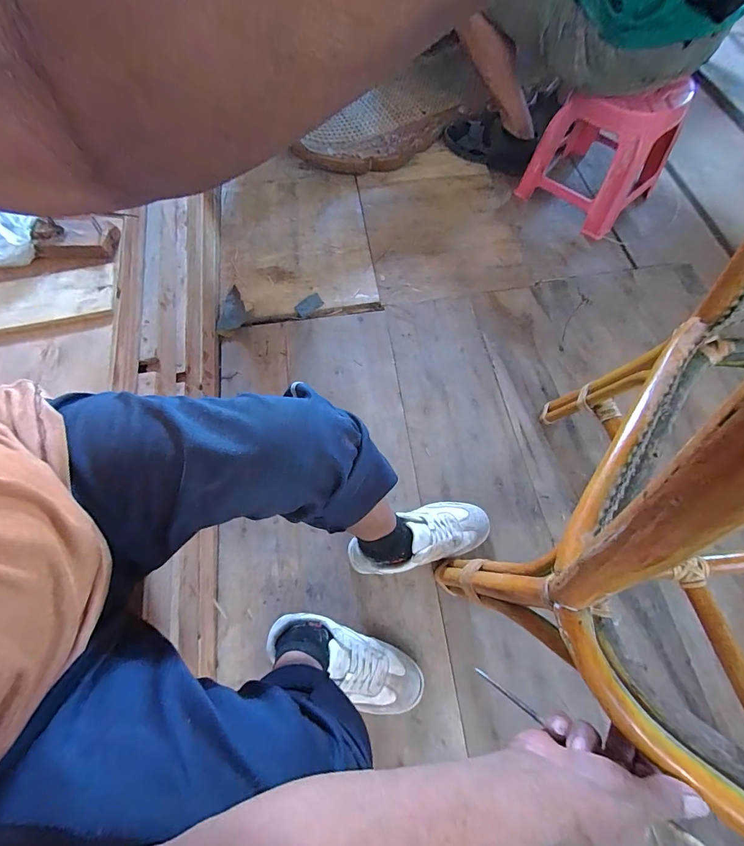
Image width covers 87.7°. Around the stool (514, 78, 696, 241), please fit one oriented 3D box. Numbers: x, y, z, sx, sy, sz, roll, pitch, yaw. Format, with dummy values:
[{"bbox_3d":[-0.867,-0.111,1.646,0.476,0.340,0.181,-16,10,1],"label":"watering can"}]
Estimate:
[{"bbox_3d":[0.624,-0.739,1.026,0.289,0.262,0.288,42,72,15],"label":"stool"}]

